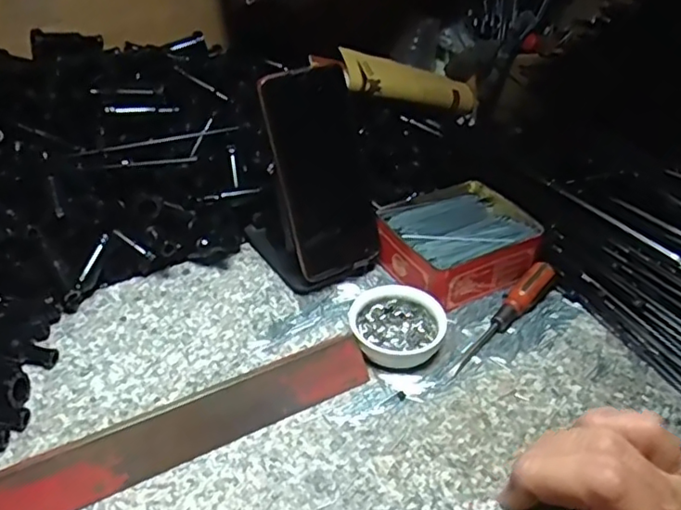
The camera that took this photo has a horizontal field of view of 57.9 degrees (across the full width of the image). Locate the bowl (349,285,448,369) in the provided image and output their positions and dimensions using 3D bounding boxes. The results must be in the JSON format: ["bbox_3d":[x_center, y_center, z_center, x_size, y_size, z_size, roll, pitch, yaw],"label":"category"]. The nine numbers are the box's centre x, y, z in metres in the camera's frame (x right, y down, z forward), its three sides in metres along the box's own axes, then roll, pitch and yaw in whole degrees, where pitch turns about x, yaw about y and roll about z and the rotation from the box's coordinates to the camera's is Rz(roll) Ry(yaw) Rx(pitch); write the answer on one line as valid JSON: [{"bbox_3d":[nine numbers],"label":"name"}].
[{"bbox_3d":[0.043,0.055,0.470,0.069,0.028,0.068,1,38,-1],"label":"bowl"}]

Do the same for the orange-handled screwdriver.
[{"bbox_3d":[0.131,0.047,0.486,0.021,0.026,0.139,28,45,30],"label":"orange-handled screwdriver"}]

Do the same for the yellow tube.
[{"bbox_3d":[0.081,-0.201,0.718,0.195,0.035,0.033,0,31,-41],"label":"yellow tube"}]

